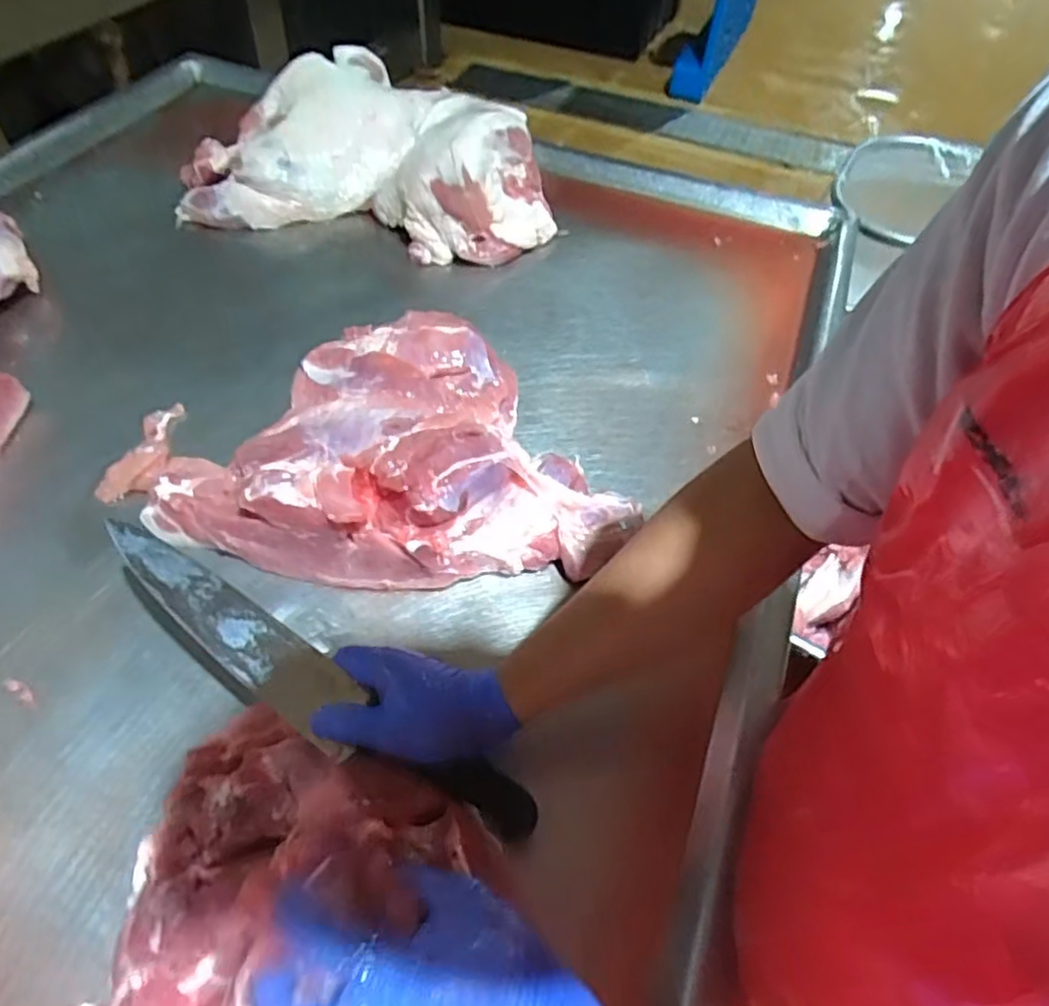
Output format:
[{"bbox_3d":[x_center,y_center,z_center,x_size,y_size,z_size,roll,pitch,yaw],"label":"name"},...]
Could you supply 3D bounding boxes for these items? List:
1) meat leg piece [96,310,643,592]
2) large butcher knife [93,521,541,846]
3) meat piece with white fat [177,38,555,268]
[{"bbox_3d":[-0.140,-0.067,0.649,0.476,0.096,0.286,1,52,-5],"label":"meat leg piece"},{"bbox_3d":[-0.150,0.124,0.471,0.351,0.014,0.049,32,56,7],"label":"large butcher knife"},{"bbox_3d":[-0.189,-0.492,0.955,0.483,0.120,0.328,11,52,3],"label":"meat piece with white fat"}]

